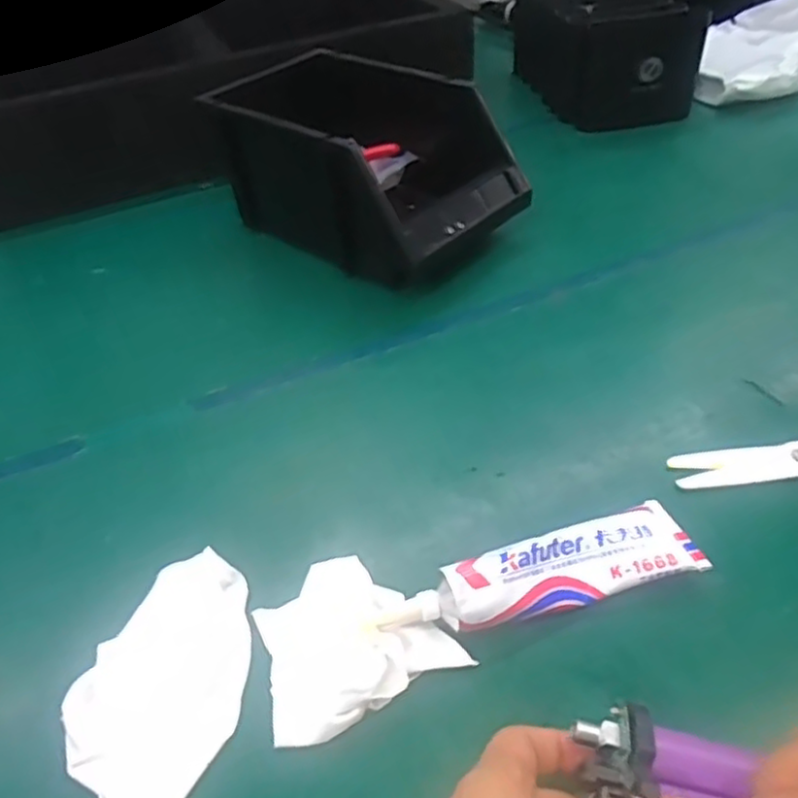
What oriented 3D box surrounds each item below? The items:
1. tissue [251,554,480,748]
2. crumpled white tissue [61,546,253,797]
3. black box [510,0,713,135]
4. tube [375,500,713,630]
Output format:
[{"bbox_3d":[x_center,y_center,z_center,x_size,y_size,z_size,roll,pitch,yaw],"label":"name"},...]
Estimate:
[{"bbox_3d":[-0.027,0.114,0.334,0.090,0.018,0.081,-22,46,-16],"label":"tissue"},{"bbox_3d":[-0.110,0.133,0.329,0.071,0.016,0.122,8,45,14],"label":"crumpled white tissue"},{"bbox_3d":[0.228,-0.411,0.792,0.139,0.106,0.234,-10,44,-5],"label":"black box"},{"bbox_3d":[0.072,0.087,0.344,0.161,0.030,0.043,-14,44,-9],"label":"tube"}]

